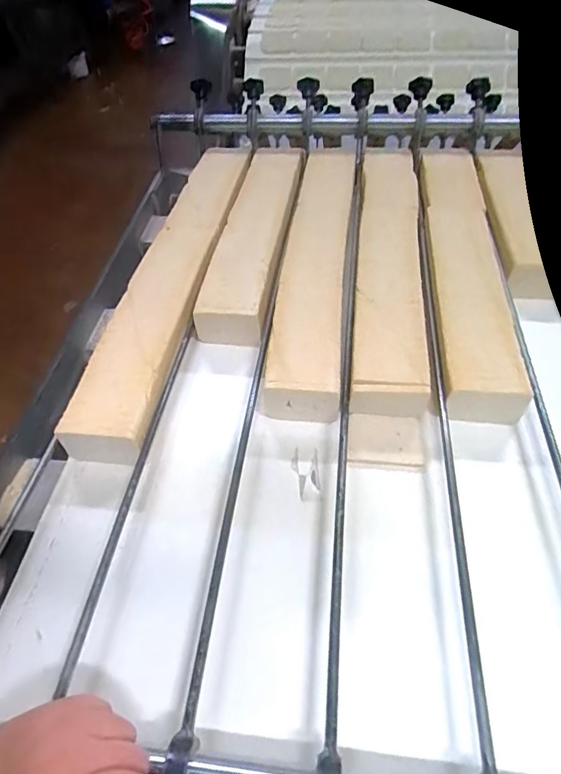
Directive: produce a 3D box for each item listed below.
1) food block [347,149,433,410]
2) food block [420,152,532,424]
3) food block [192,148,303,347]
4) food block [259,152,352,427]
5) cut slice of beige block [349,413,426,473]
[{"bbox_3d":[0.134,-0.166,0.605,0.082,0.065,0.482,5,50,6],"label":"food block"},{"bbox_3d":[0.217,-0.156,0.586,0.079,0.057,0.441,3,52,6],"label":"food block"},{"bbox_3d":[-0.030,-0.208,0.656,0.084,0.058,0.358,7,50,8],"label":"food block"},{"bbox_3d":[0.047,-0.173,0.615,0.081,0.062,0.477,4,50,5],"label":"food block"},{"bbox_3d":[0.104,0.052,0.476,0.072,0.010,0.060,3,50,4],"label":"cut slice of beige block"}]

